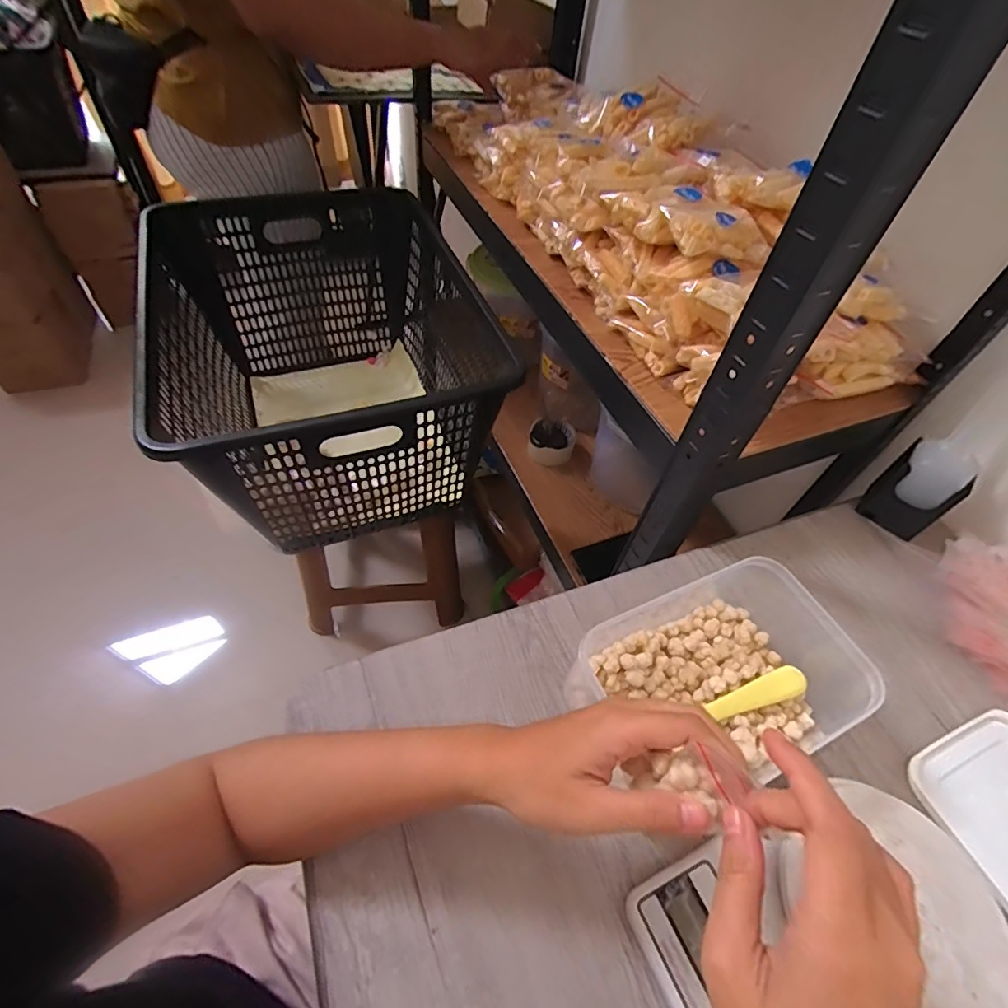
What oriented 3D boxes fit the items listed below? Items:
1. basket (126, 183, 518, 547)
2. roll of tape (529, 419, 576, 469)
[{"bbox_3d":[-0.262,-0.229,0.828,0.452,0.319,0.614,-15,55,-17],"label":"basket"},{"bbox_3d":[0.088,-0.114,0.924,0.084,0.047,0.077,12,52,3],"label":"roll of tape"}]

